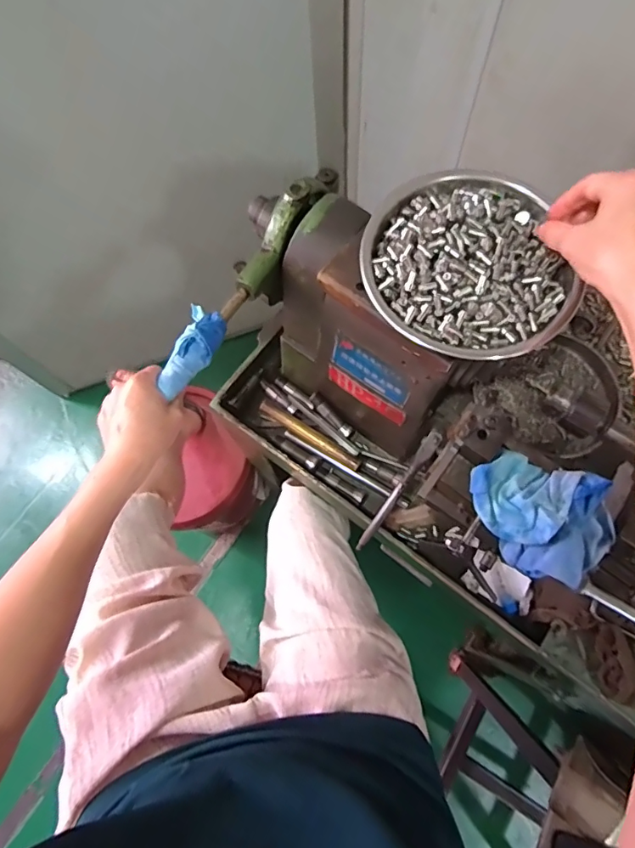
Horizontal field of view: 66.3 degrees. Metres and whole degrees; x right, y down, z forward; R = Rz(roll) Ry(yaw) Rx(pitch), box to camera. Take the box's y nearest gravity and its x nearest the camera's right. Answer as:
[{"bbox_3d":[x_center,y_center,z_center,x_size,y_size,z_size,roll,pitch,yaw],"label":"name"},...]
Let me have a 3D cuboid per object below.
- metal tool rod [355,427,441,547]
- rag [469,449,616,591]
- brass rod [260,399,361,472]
[{"bbox_3d":[0.092,0.088,0.585,0.016,0.014,0.195,35,120,12],"label":"metal tool rod"},{"bbox_3d":[0.198,0.082,0.432,0.130,0.035,0.095,21,74,9],"label":"rag"},{"bbox_3d":[-0.012,0.014,0.672,0.162,0.025,0.024,33,76,12],"label":"brass rod"}]

